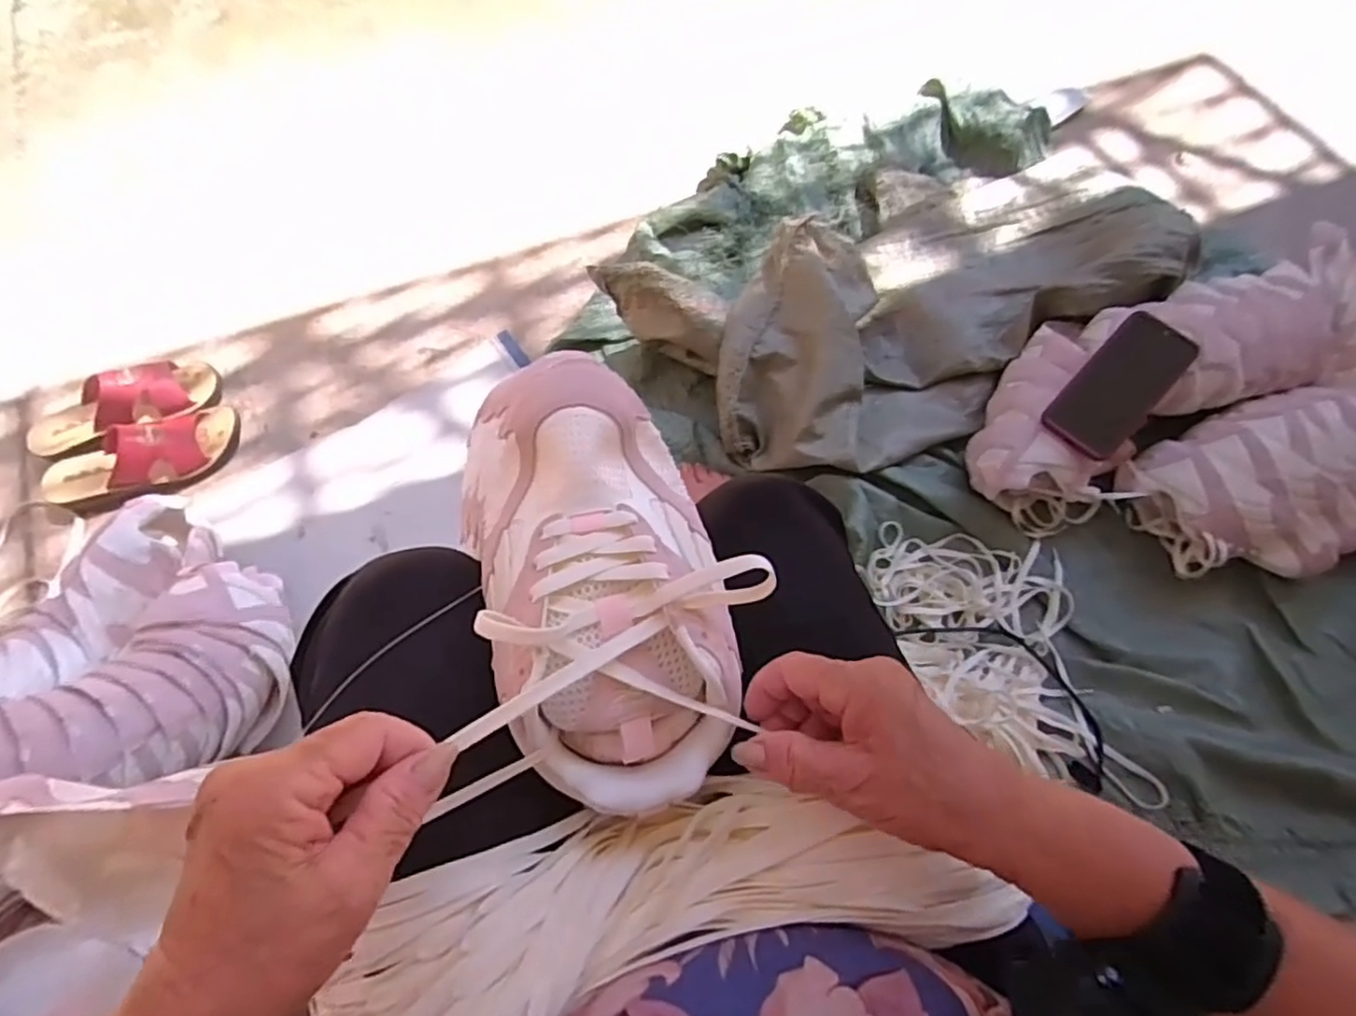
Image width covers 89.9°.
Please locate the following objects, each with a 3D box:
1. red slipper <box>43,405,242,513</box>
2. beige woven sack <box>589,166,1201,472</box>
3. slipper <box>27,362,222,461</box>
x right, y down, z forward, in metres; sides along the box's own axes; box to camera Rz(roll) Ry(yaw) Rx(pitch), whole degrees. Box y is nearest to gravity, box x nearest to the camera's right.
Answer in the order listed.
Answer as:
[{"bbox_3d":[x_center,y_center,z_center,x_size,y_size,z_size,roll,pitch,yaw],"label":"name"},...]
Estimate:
[{"bbox_3d":[-0.668,-0.058,0.842,0.225,0.077,0.078,-23,69,-10],"label":"red slipper"},{"bbox_3d":[0.288,-0.281,0.894,0.660,0.160,0.383,-32,71,-13],"label":"beige woven sack"},{"bbox_3d":[-0.717,-0.130,0.869,0.225,0.072,0.078,-22,69,-10],"label":"slipper"}]

